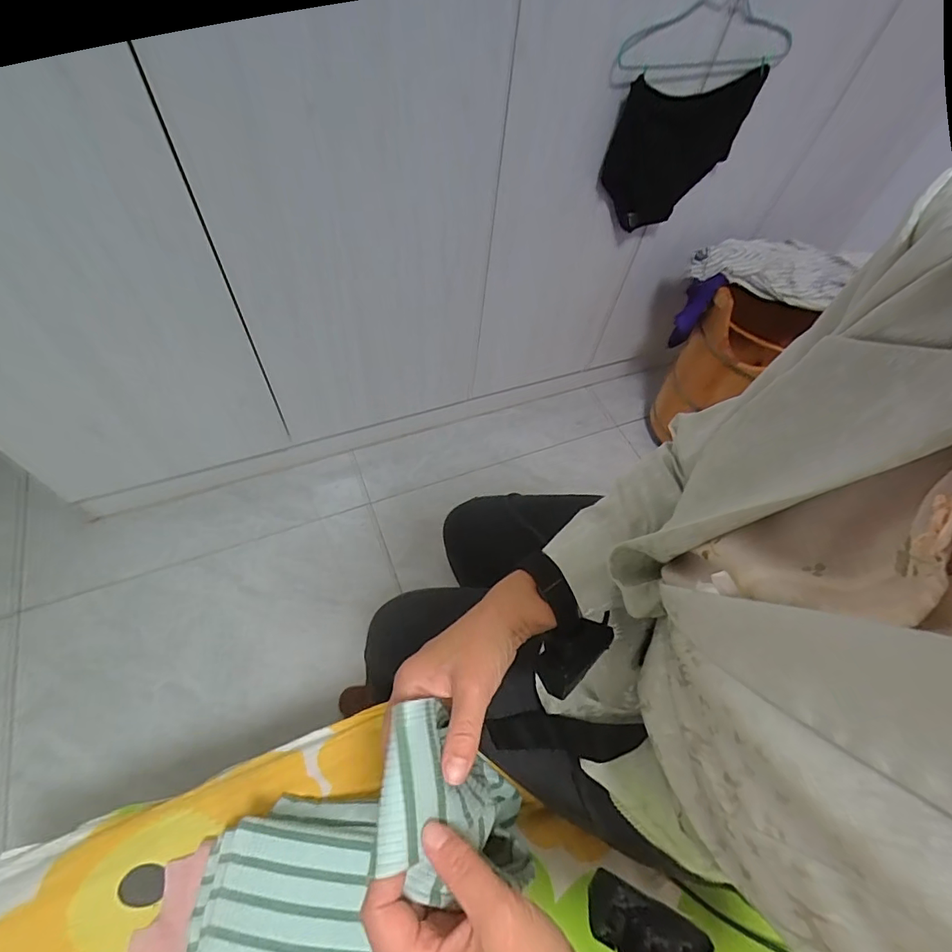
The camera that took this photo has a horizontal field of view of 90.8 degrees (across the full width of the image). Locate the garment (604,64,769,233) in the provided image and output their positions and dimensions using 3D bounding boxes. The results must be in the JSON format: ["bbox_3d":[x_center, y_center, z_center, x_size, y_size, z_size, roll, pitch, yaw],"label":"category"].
[{"bbox_3d":[0.344,-0.568,0.841,0.264,0.237,0.048,-24,63,-19],"label":"garment"}]

